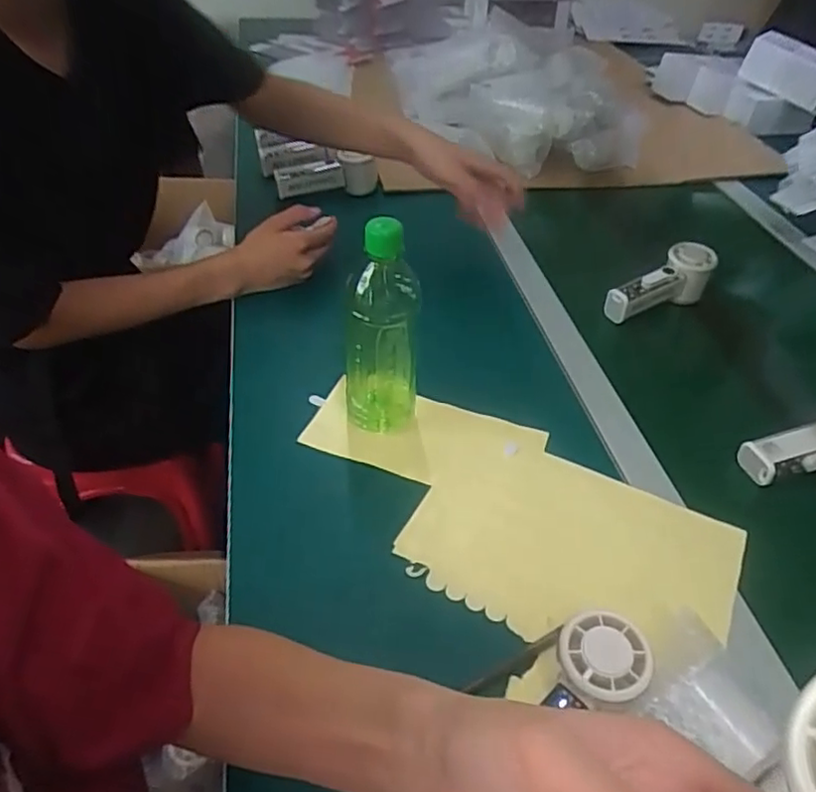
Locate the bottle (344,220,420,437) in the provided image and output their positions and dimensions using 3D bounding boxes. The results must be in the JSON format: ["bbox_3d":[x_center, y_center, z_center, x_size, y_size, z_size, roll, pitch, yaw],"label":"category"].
[{"bbox_3d":[-0.021,-0.057,0.570,0.065,0.203,0.062,2,43,-4],"label":"bottle"}]

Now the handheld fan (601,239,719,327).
[{"bbox_3d":[0.305,-0.133,0.797,0.148,0.060,0.044,-27,47,-11],"label":"handheld fan"}]

